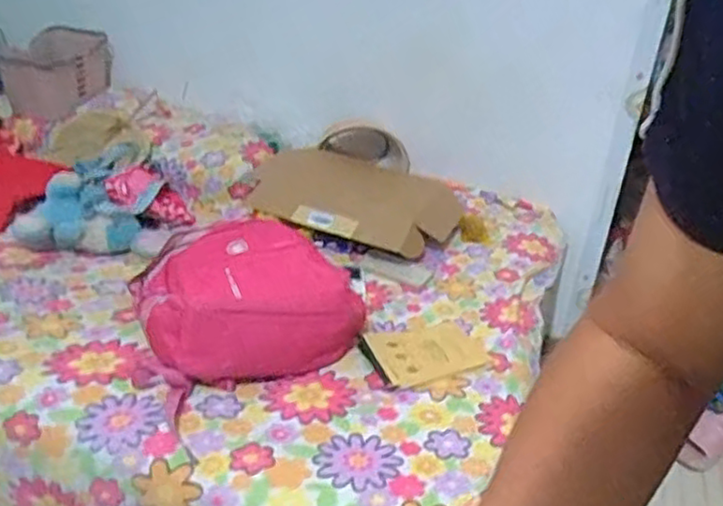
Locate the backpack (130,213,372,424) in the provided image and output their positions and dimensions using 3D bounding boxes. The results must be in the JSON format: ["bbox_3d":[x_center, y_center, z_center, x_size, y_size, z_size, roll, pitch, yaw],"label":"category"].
[{"bbox_3d":[-0.228,0.045,1.224,0.367,0.129,0.468,-10,33,-24],"label":"backpack"}]

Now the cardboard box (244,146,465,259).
[{"bbox_3d":[-0.021,-0.121,1.586,0.489,0.068,0.362,12,27,12],"label":"cardboard box"}]

